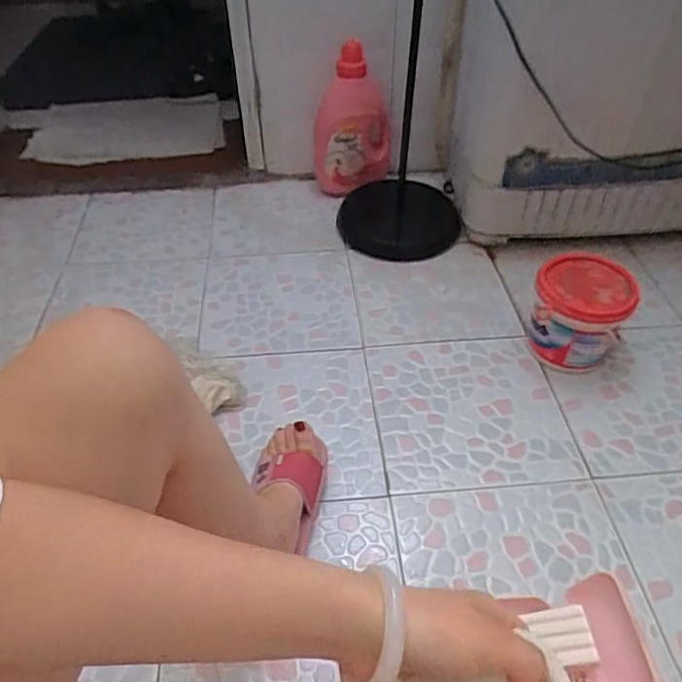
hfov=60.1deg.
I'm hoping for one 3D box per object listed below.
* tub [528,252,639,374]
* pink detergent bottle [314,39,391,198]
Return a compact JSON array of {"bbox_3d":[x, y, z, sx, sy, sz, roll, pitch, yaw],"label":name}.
[{"bbox_3d":[0.393,-0.048,0.982,0.147,0.150,0.143,9,46,10],"label":"tub"},{"bbox_3d":[0.023,-0.455,1.226,0.158,0.288,0.130,1,48,0],"label":"pink detergent bottle"}]

